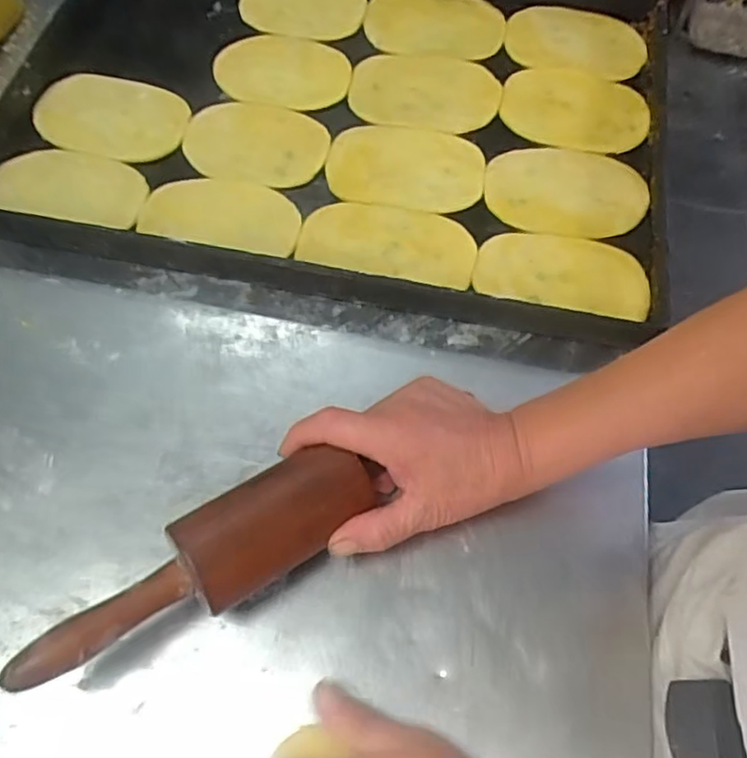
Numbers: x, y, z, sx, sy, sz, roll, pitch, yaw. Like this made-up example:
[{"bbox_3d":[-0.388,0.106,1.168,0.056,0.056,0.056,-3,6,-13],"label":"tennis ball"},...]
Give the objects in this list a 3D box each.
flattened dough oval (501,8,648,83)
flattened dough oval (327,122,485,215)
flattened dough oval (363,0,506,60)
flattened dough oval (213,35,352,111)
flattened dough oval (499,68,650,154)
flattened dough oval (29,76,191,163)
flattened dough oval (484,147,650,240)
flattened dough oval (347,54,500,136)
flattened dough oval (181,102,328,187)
[{"bbox_3d":[0.208,-0.349,0.673,0.141,0.013,0.084,8,63,2],"label":"flattened dough oval"},{"bbox_3d":[0.030,-0.195,0.596,0.139,0.005,0.100,3,63,0],"label":"flattened dough oval"},{"bbox_3d":[0.063,-0.370,0.678,0.141,0.018,0.091,5,63,1],"label":"flattened dough oval"},{"bbox_3d":[-0.089,-0.312,0.645,0.126,0.018,0.099,3,63,-1],"label":"flattened dough oval"},{"bbox_3d":[0.195,-0.264,0.633,0.139,0.007,0.103,5,63,1],"label":"flattened dough oval"},{"bbox_3d":[-0.245,-0.245,0.607,0.133,0.016,0.095,5,63,0],"label":"flattened dough oval"},{"bbox_3d":[0.174,-0.171,0.592,0.142,0.005,0.106,3,63,-1],"label":"flattened dough oval"},{"bbox_3d":[0.050,-0.282,0.642,0.142,0.009,0.102,8,63,2],"label":"flattened dough oval"},{"bbox_3d":[-0.107,-0.219,0.600,0.128,0.006,0.098,5,63,0],"label":"flattened dough oval"}]

